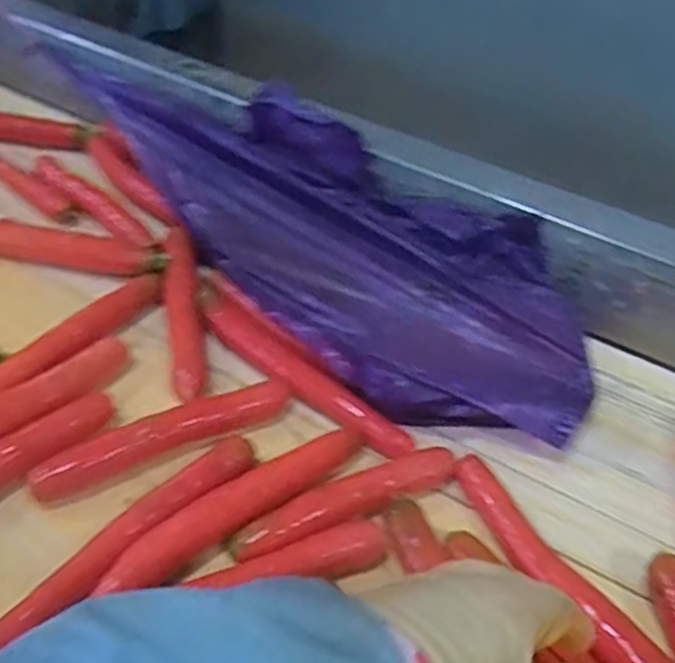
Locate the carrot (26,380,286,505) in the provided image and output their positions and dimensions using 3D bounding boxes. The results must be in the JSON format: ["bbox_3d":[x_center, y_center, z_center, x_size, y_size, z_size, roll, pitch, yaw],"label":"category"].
[{"bbox_3d":[-0.148,0.088,0.621,0.220,0.029,0.029,-19,47,-22],"label":"carrot"}]

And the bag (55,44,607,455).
[{"bbox_3d":[-0.025,-0.140,0.766,0.691,0.139,0.233,39,50,26],"label":"bag"}]

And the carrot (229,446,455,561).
[{"bbox_3d":[0.009,0.137,0.581,0.195,0.025,0.031,-19,47,-21],"label":"carrot"}]

